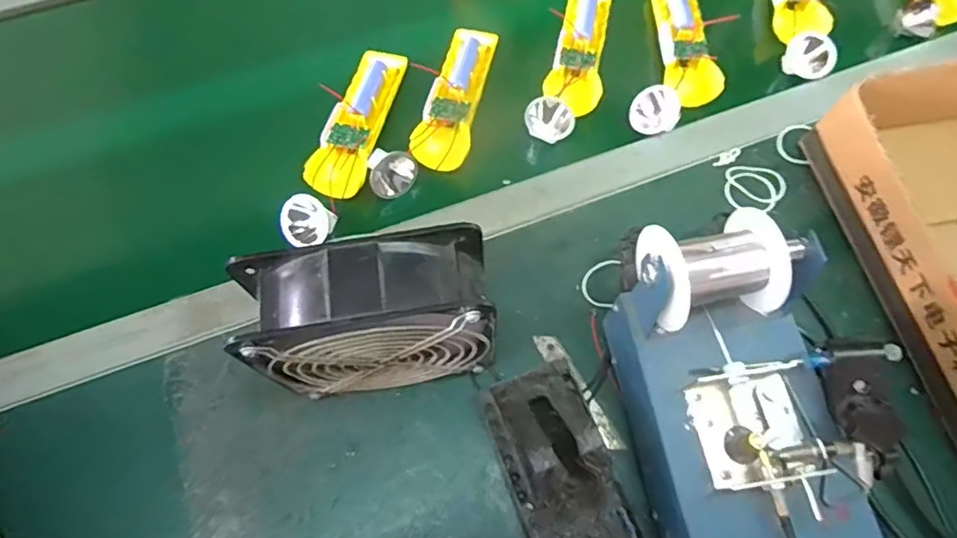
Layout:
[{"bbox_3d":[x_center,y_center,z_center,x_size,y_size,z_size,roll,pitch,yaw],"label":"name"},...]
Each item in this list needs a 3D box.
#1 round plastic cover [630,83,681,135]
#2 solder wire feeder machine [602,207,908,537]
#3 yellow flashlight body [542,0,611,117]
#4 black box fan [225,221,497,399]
[{"bbox_3d":[0.164,-0.147,0.519,0.043,0.046,0.014,40,45,7],"label":"round plastic cover"},{"bbox_3d":[0.179,0.094,0.356,0.146,0.125,0.232,-9,66,-4],"label":"solder wire feeder machine"},{"bbox_3d":[0.102,-0.217,0.549,0.052,0.023,0.157,14,67,7],"label":"yellow flashlight body"},{"bbox_3d":[-0.065,0.038,0.372,0.148,0.152,0.062,-8,66,-3],"label":"black box fan"}]

